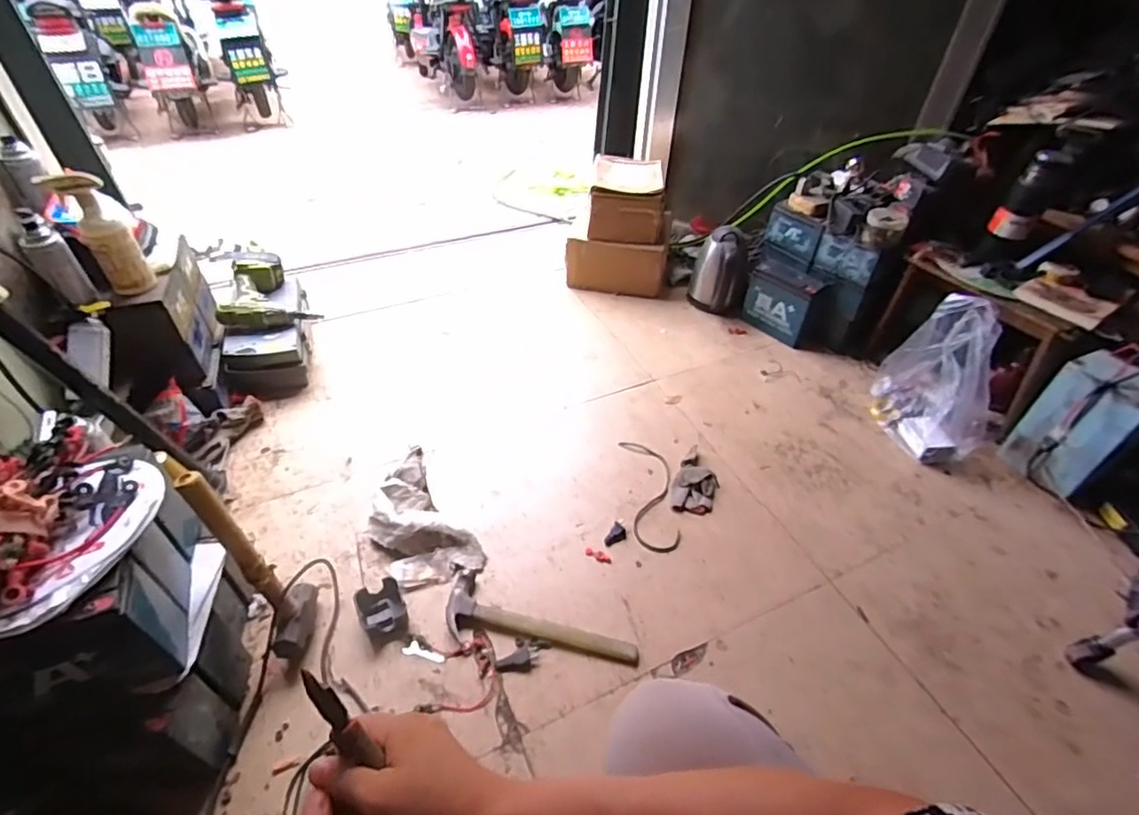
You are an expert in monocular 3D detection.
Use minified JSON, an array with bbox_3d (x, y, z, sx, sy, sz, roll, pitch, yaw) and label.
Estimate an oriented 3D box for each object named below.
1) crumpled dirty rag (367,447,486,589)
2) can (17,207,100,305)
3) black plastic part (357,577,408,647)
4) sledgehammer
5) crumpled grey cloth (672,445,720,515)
[{"bbox_3d":[-0.291,0.200,1.061,0.162,0.056,0.307,-25,48,-27],"label":"crumpled dirty rag"},{"bbox_3d":[-0.918,-0.264,1.007,0.064,0.171,0.061,8,37,39],"label":"can"},{"bbox_3d":[-0.305,0.334,0.930,0.069,0.023,0.096,-17,58,-21],"label":"black plastic part"},{"bbox_3d":[-0.434,0.231,0.808,0.087,0.326,0.130,-25,48,-28],"label":"sledgehammer"},{"bbox_3d":[0.263,0.148,1.165,0.084,0.023,0.181,16,43,15],"label":"crumpled grey cloth"}]

